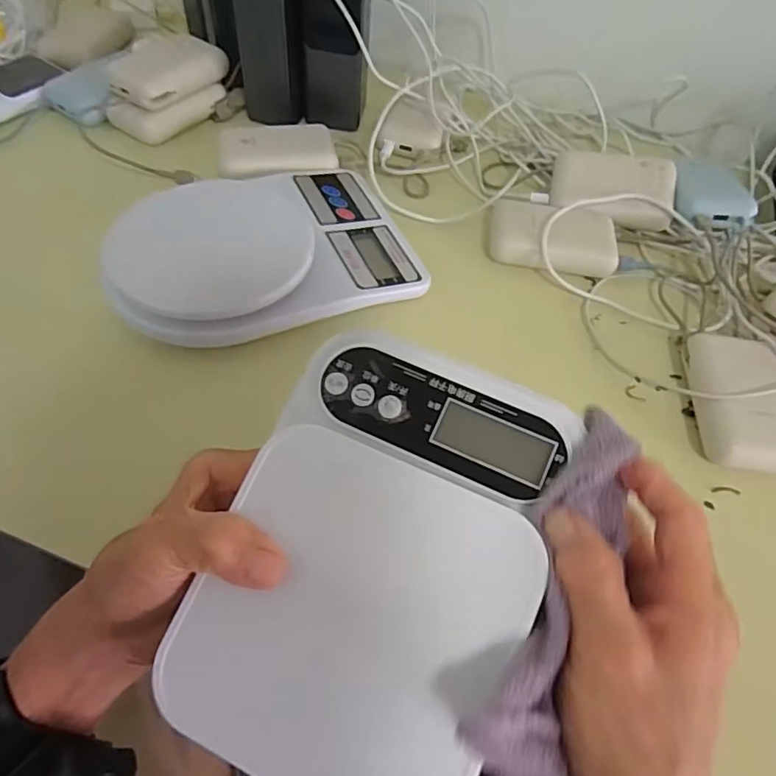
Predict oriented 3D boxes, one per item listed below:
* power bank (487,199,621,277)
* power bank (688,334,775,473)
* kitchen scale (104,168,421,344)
[{"bbox_3d":[0.137,-0.125,0.456,0.103,0.028,0.067,13,55,4],"label":"power bank"},{"bbox_3d":[0.242,0.010,0.375,0.057,0.025,0.100,8,54,1],"label":"power bank"},{"bbox_3d":[-0.092,-0.111,0.412,0.221,0.039,0.153,-21,59,-19],"label":"kitchen scale"}]

